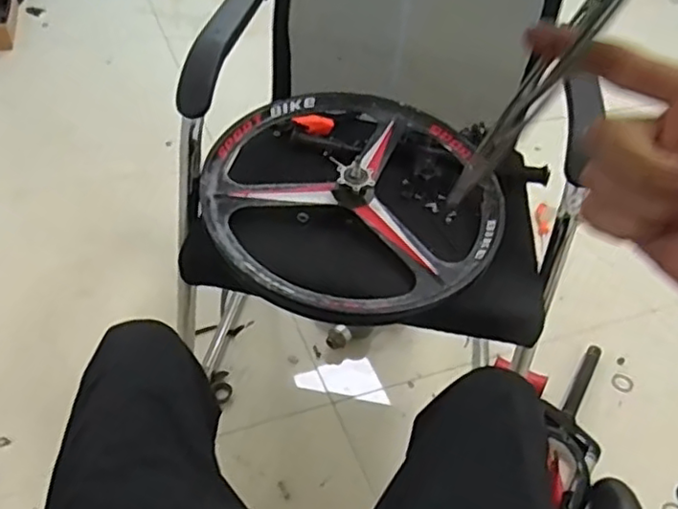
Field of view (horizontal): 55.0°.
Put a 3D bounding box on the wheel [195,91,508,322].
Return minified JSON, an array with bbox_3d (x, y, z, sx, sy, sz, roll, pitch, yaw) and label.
[{"bbox_3d":[0.023,-0.084,0.904,0.399,0.069,0.412,4,42,-4],"label":"wheel"}]

